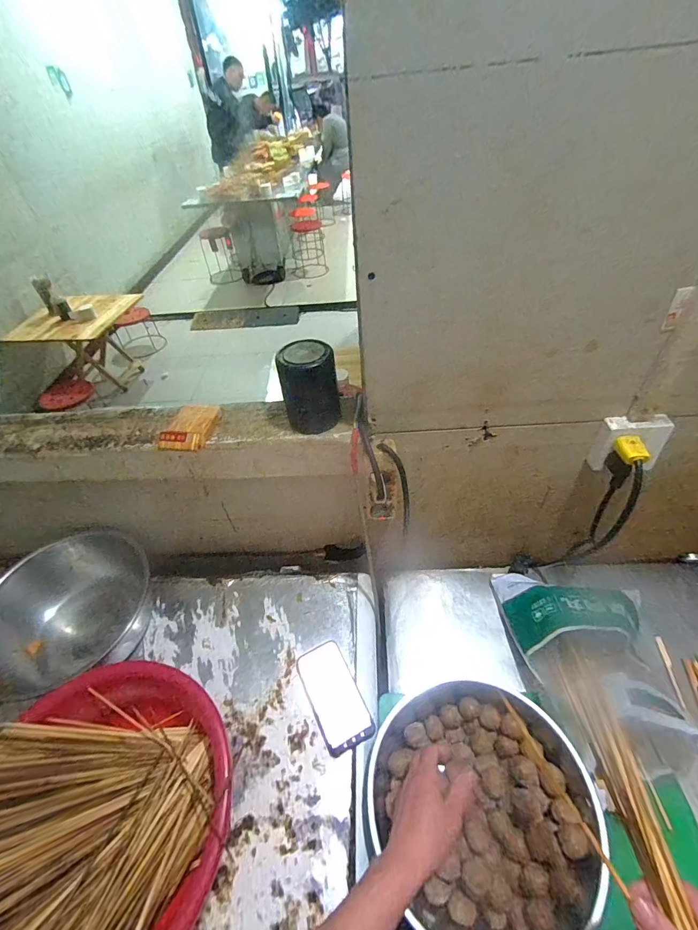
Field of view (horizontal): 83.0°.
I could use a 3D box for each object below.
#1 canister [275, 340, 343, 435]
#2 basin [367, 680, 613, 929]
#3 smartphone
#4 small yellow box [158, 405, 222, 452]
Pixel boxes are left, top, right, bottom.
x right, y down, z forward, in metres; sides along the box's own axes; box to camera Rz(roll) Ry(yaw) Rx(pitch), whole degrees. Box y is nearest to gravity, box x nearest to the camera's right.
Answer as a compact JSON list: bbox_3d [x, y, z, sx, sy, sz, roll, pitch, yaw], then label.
[{"bbox_3d":[-0.058,-0.118,0.609,0.083,0.120,0.068,-4,45,2],"label":"canister"},{"bbox_3d":[0.184,0.490,0.576,0.293,0.118,0.302,-3,45,3],"label":"basin"},{"bbox_3d":[-0.026,0.398,0.689,0.086,0.008,0.173,-14,39,-24],"label":"smartphone"},{"bbox_3d":[-0.265,-0.064,0.656,0.074,0.017,0.107,4,46,10],"label":"small yellow box"}]

